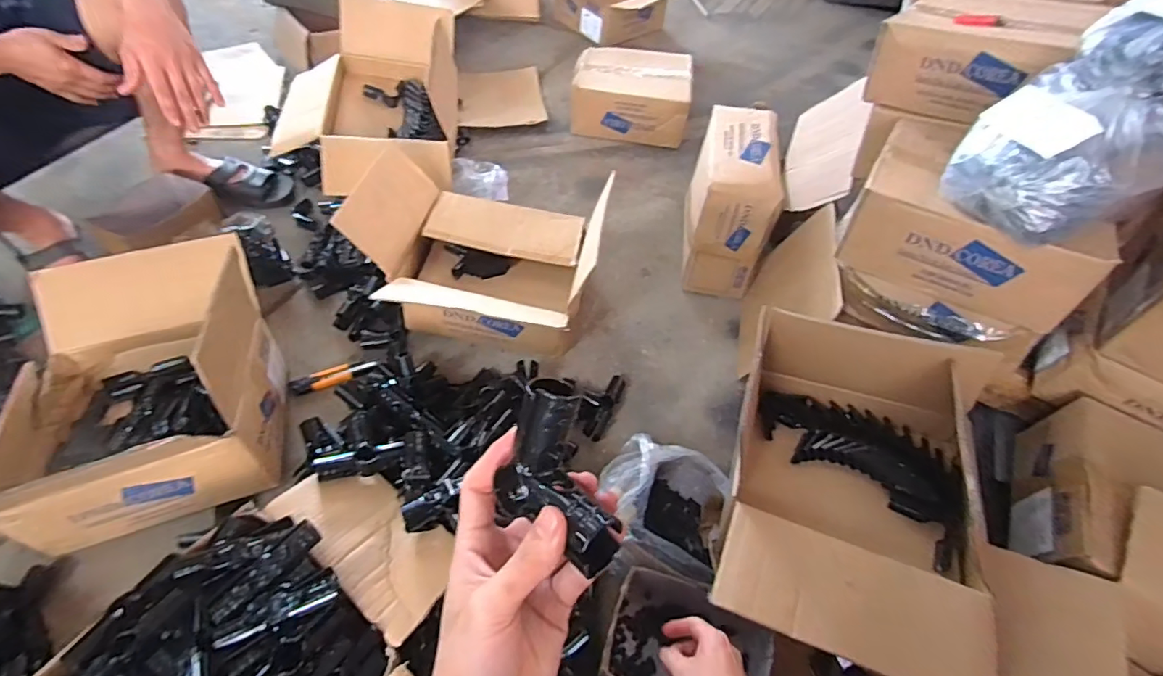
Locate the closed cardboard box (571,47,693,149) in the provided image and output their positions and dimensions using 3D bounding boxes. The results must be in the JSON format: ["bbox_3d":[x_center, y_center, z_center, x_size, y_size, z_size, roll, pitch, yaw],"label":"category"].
[{"bbox_3d":[0.145,-0.713,1.577,0.332,0.149,0.298,9,53,1],"label":"closed cardboard box"}]

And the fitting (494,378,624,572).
[{"bbox_3d":[-0.014,0.076,0.292,0.052,0.053,0.097,-15,56,-16],"label":"fitting"}]

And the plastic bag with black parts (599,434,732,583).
[{"bbox_3d":[0.119,0.255,0.821,0.183,0.114,0.194,19,54,9],"label":"plastic bag with black parts"}]

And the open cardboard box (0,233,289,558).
[{"bbox_3d":[-0.670,0.052,0.812,0.342,0.261,0.443,-13,55,-15],"label":"open cardboard box"}]

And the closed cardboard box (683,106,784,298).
[{"bbox_3d":[0.315,-0.297,1.181,0.150,0.286,0.329,8,53,1],"label":"closed cardboard box"}]

